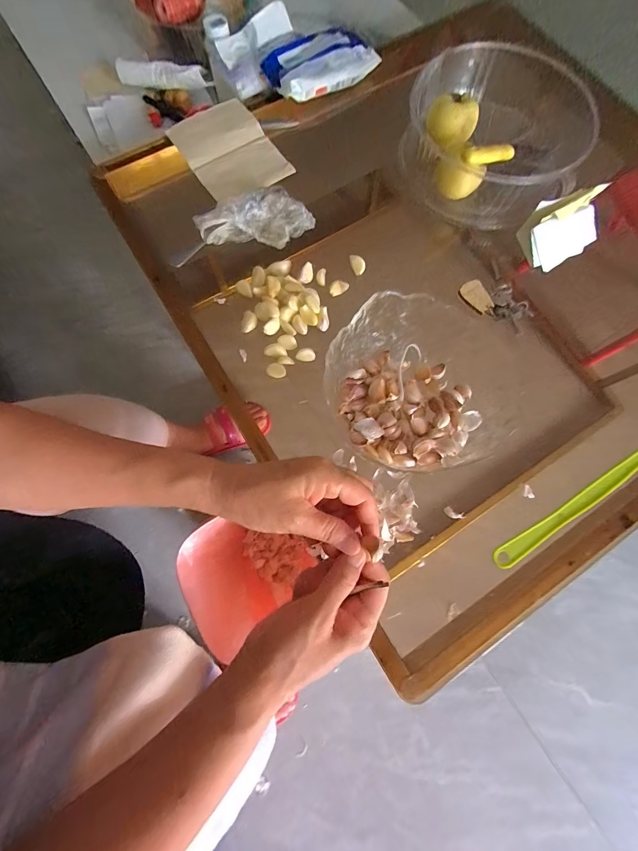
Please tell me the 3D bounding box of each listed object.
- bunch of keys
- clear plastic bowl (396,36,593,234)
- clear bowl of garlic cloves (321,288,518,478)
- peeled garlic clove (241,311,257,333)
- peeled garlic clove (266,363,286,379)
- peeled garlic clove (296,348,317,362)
[{"bbox_3d":[0.235,-0.160,0.437,0.062,0.019,0.091,-39,79,-10],"label":"bunch of keys"},{"bbox_3d":[0.235,-0.407,0.472,0.215,0.091,0.235,0,75,-1],"label":"clear plastic bowl"},{"bbox_3d":[0.114,-0.044,0.368,0.202,0.066,0.178,-5,75,-2],"label":"clear bowl of garlic cloves"},{"bbox_3d":[-0.090,-0.132,0.429,0.017,0.011,0.026,15,76,3],"label":"peeled garlic clove"},{"bbox_3d":[-0.053,-0.067,0.410,0.022,0.009,0.017,-16,76,-5],"label":"peeled garlic clove"},{"bbox_3d":[-0.016,-0.086,0.411,0.023,0.013,0.012,-20,76,-6],"label":"peeled garlic clove"}]

